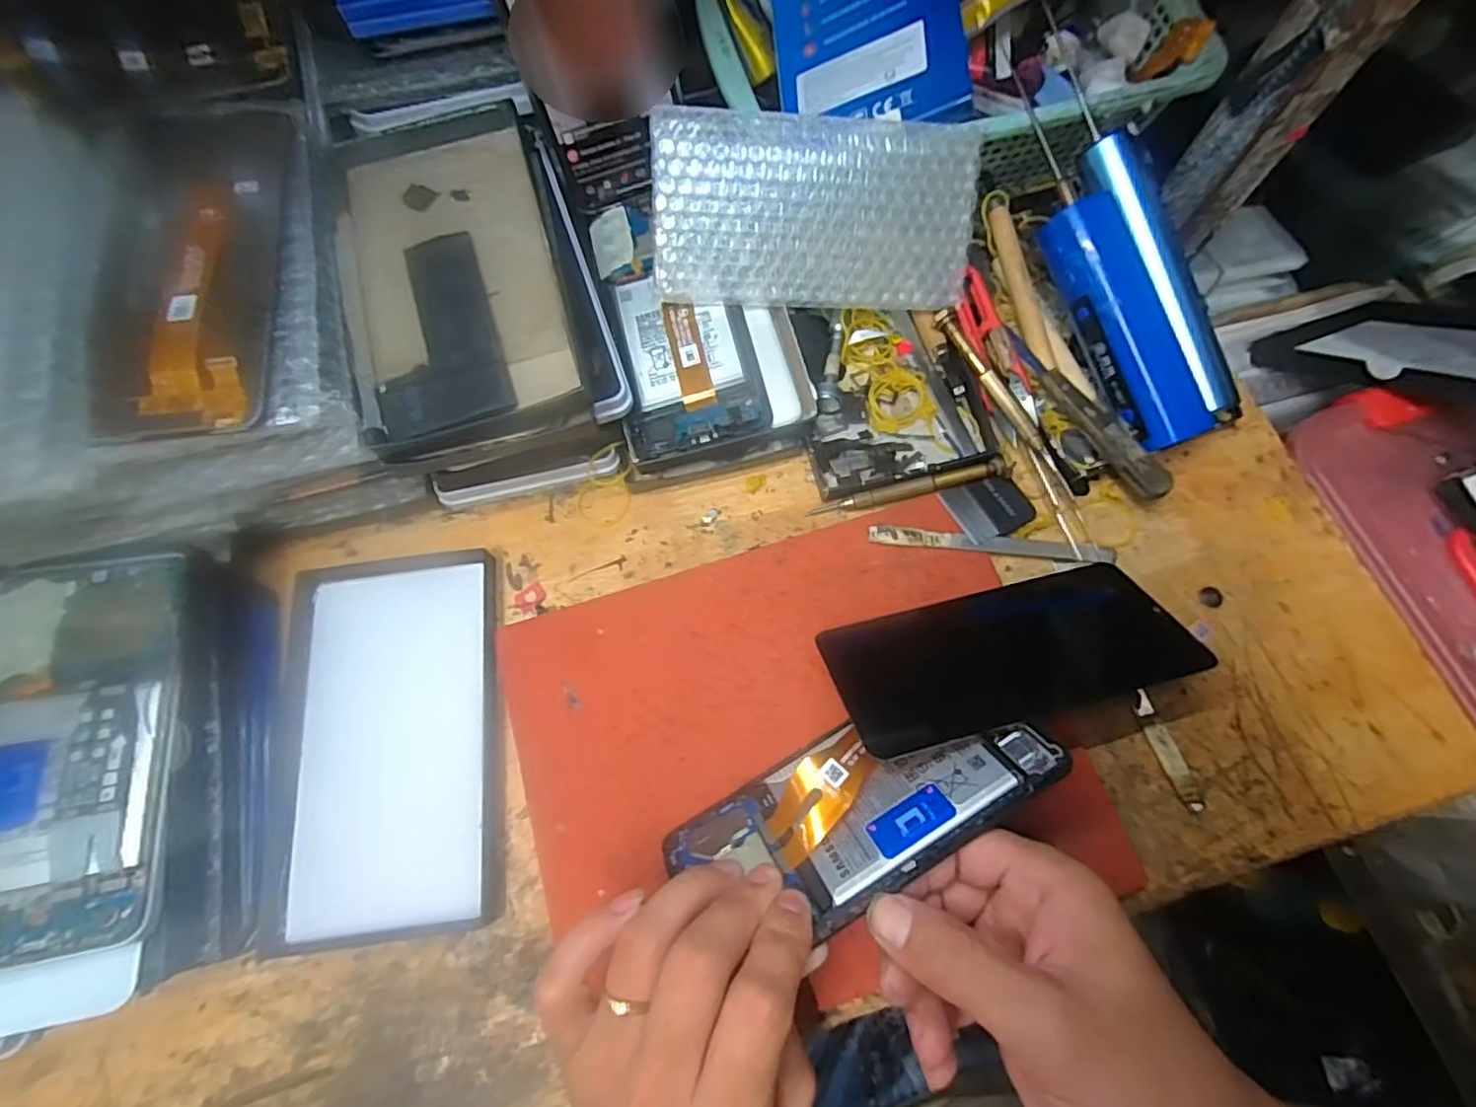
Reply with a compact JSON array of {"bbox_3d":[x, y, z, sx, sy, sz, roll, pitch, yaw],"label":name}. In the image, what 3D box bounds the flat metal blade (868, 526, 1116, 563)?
[{"bbox_3d":[0.133,-0.005,0.334,0.128,0.004,0.009,5,71,2],"label":"flat metal blade"}]

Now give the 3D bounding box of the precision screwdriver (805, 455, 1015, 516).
[{"bbox_3d":[0.096,-0.036,0.341,0.113,0.009,0.009,-12,71,-4],"label":"precision screwdriver"}]

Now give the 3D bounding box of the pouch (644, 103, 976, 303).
[{"bbox_3d":[0.041,-0.174,0.328,0.167,0.006,0.083,-2,112,-7],"label":"pouch"}]

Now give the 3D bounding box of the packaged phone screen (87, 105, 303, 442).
[{"bbox_3d":[-0.221,-0.117,0.262,0.066,0.017,0.155,-1,72,-13],"label":"packaged phone screen"}]

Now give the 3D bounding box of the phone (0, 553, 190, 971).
[{"bbox_3d":[-0.273,0.077,0.258,0.074,0.012,0.153,-5,69,-20],"label":"phone"}]

